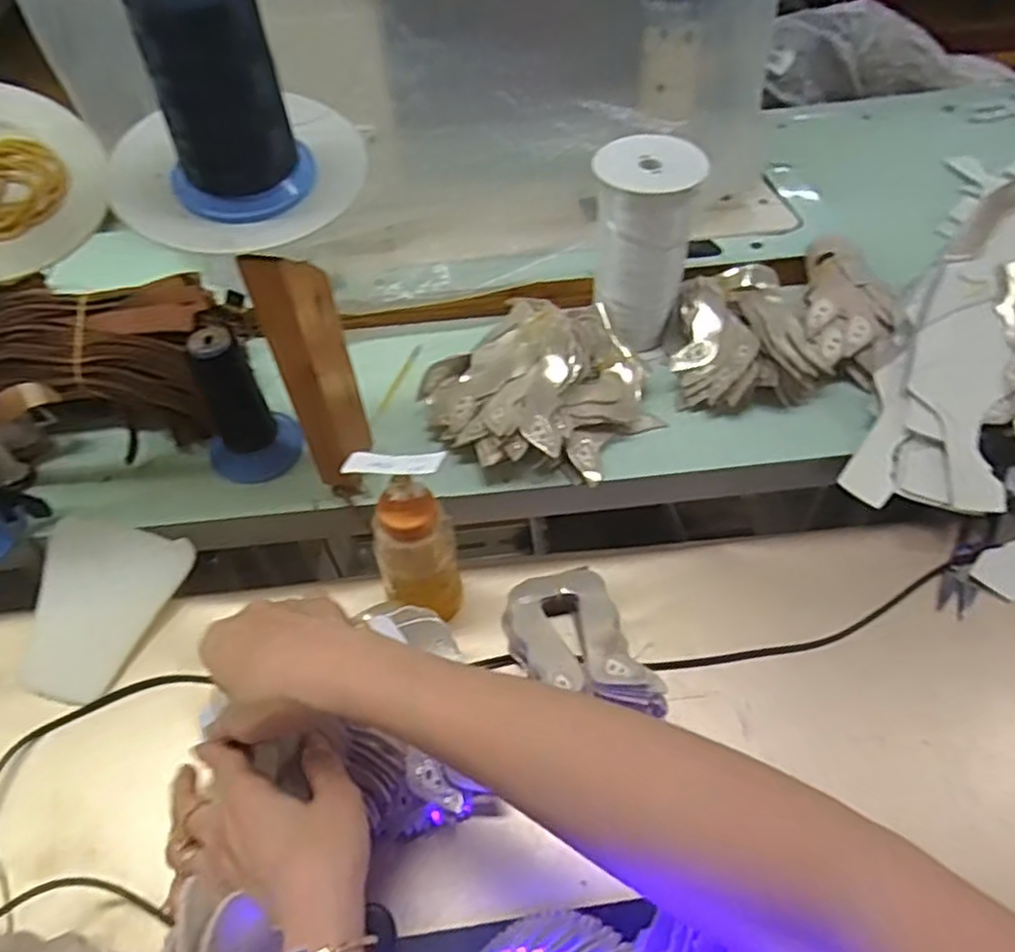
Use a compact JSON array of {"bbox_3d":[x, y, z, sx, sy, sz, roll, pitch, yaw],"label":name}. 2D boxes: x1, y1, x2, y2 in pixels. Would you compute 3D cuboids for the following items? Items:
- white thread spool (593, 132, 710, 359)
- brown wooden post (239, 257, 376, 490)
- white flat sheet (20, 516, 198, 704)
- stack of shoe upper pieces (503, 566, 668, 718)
[{"bbox_3d":[0.104,-0.177,0.566,0.074,0.146,0.067,19,55,17],"label":"white thread spool"},{"bbox_3d":[-0.122,-0.068,0.469,0.029,0.193,0.052,14,52,13],"label":"brown wooden post"},{"bbox_3d":[-0.280,0.091,0.491,0.092,0.005,0.117,13,70,-4],"label":"white flat sheet"},{"bbox_3d":[0.048,0.107,0.455,0.077,0.059,0.113,-20,54,-12],"label":"stack of shoe upper pieces"}]

